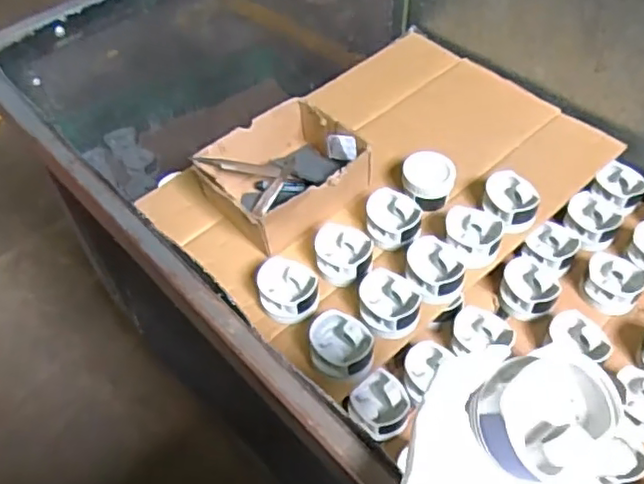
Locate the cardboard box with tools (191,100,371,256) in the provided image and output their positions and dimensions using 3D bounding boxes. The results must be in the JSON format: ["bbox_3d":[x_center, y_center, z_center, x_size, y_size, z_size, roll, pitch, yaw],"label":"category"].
[{"bbox_3d":[-0.057,-0.097,0.909,0.207,0.089,0.170,-32,56,-20],"label":"cardboard box with tools"}]

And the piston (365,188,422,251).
[{"bbox_3d":[0.101,-0.030,0.879,0.077,0.048,0.079,6,52,9],"label":"piston"}]

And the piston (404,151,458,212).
[{"bbox_3d":[0.155,-0.089,0.904,0.075,0.057,0.070,7,52,10],"label":"piston"}]

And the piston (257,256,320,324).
[{"bbox_3d":[-0.044,0.061,0.816,0.074,0.037,0.085,-8,51,-2],"label":"piston"}]

